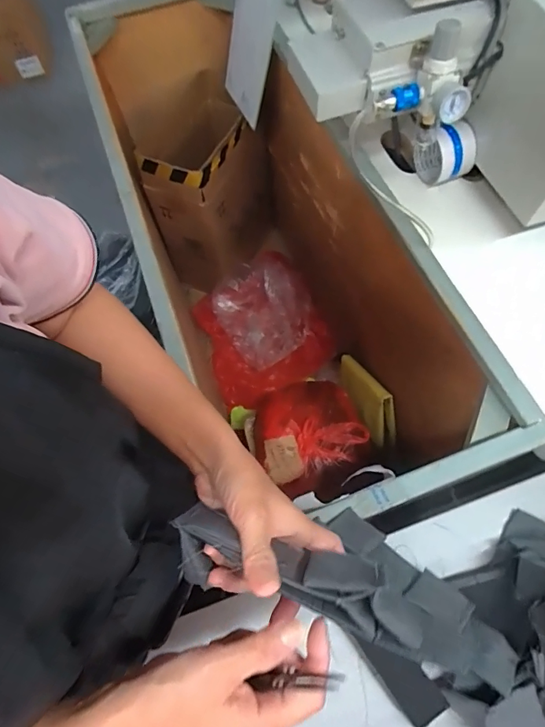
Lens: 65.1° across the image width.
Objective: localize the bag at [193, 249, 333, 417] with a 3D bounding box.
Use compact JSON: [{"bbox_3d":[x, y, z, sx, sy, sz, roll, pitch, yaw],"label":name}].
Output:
[{"bbox_3d":[-0.032,-0.139,1.462,0.392,0.090,0.473,-24,66,-7],"label":"bag"}]

